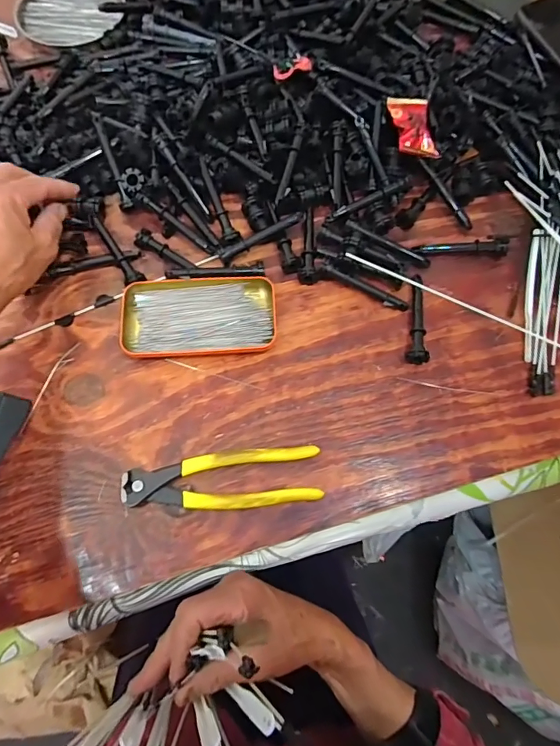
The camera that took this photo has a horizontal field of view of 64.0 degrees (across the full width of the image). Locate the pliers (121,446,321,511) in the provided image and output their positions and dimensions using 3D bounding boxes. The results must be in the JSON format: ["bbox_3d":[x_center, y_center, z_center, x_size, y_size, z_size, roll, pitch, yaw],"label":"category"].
[{"bbox_3d":[-0.049,0.094,0.385,0.164,0.015,0.047,-5,70,-3],"label":"pliers"}]

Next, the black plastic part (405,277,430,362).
[{"bbox_3d":[0.134,-0.053,0.426,0.019,0.021,0.092,10,70,2],"label":"black plastic part"}]

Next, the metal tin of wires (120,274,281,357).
[{"bbox_3d":[-0.076,-0.055,0.425,0.140,0.014,0.075,-4,70,-3],"label":"metal tin of wires"}]

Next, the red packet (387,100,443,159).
[{"bbox_3d":[0.138,-0.257,0.464,0.045,0.021,0.071,-8,70,-4],"label":"red packet"}]

